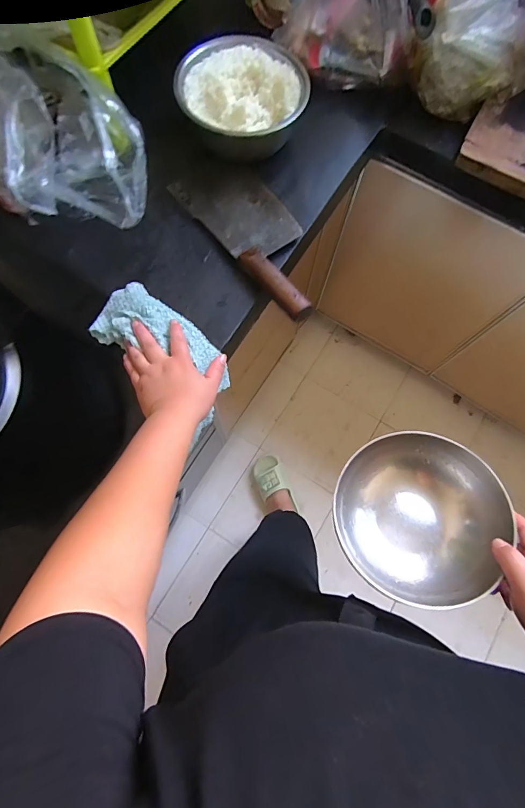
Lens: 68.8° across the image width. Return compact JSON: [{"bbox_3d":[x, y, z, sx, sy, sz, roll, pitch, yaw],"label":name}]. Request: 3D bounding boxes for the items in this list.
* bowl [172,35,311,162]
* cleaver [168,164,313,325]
[{"bbox_3d":[-0.030,-0.449,0.572,0.184,0.071,0.156,-7,75,-3],"label":"bowl"},{"bbox_3d":[-0.004,-0.250,0.546,0.122,0.040,0.293,-37,78,-10],"label":"cleaver"}]

